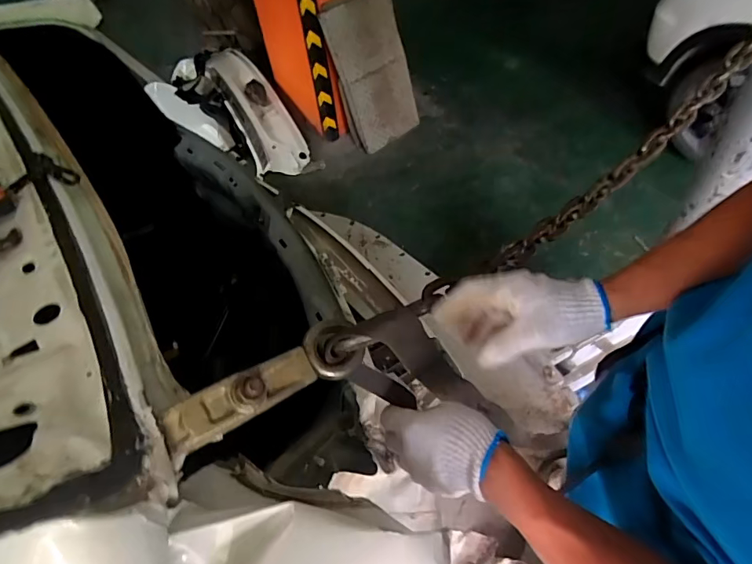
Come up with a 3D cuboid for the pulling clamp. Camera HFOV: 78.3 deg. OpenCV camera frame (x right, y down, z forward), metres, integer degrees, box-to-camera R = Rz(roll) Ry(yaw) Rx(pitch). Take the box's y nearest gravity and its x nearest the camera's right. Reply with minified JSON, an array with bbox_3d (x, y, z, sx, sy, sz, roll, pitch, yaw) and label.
[{"bbox_3d":[-0.095,0.079,0.422,0.064,0.053,0.195,35,37,29],"label":"pulling clamp"}]

